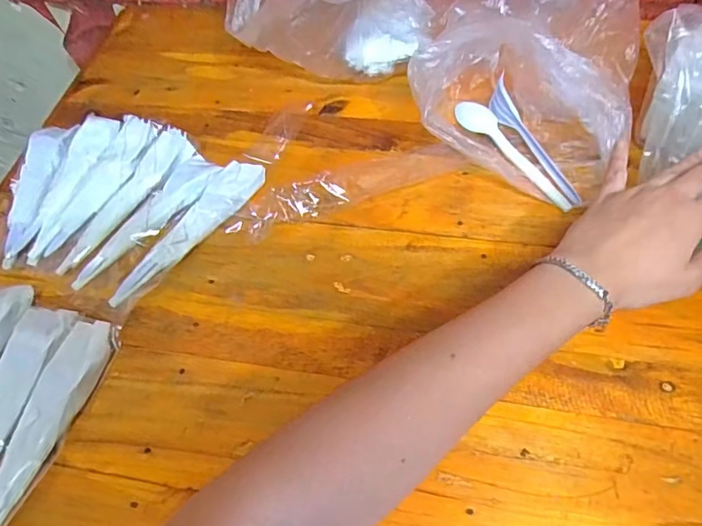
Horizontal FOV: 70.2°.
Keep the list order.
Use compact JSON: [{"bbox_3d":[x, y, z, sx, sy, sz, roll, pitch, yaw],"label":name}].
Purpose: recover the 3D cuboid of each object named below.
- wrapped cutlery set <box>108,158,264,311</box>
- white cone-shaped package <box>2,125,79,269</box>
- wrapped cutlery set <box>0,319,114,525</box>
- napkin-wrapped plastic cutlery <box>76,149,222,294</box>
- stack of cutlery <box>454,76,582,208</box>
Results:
[{"bbox_3d":[-0.127,-0.026,0.403,0.034,0.018,0.155,29,65,20],"label":"wrapped cutlery set"},{"bbox_3d":[-0.281,-0.064,0.435,0.040,0.020,0.142,3,59,6],"label":"white cone-shaped package"},{"bbox_3d":[-0.203,0.113,0.324,0.032,0.019,0.162,9,60,10],"label":"wrapped cutlery set"},{"bbox_3d":[-0.165,-0.035,0.411,0.042,0.015,0.145,29,65,20],"label":"napkin-wrapped plastic cutlery"},{"bbox_3d":[0.156,-0.106,0.425,0.016,0.026,0.136,-18,59,-7],"label":"stack of cutlery"}]

